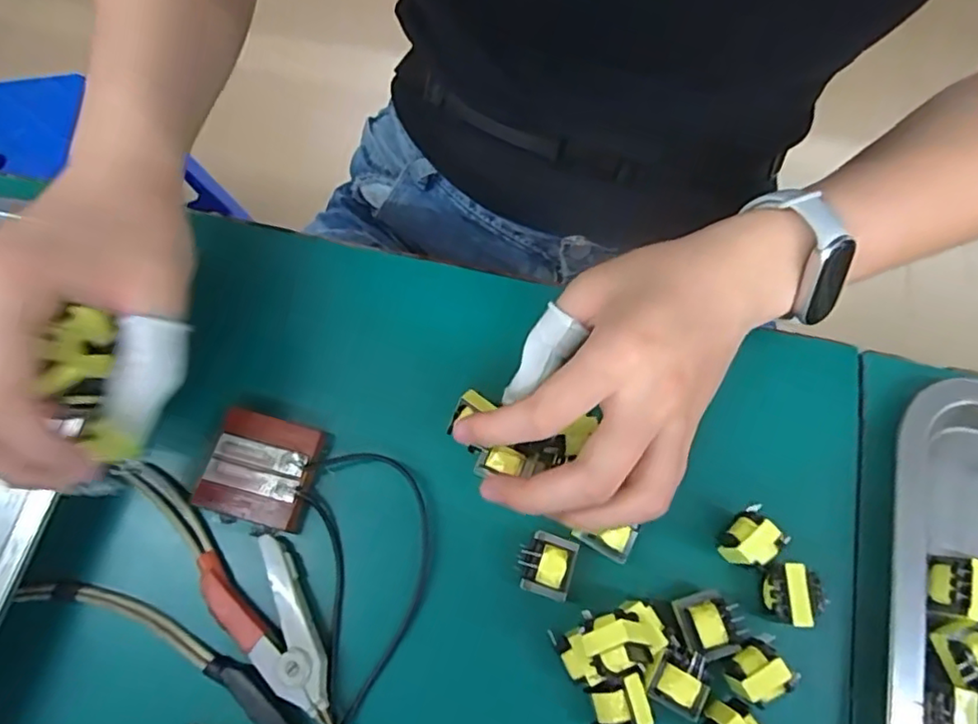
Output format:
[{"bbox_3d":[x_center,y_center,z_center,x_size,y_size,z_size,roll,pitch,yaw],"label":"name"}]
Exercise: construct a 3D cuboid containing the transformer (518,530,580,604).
[{"bbox_3d":[0.025,0.087,0.257,0.022,0.009,0.025,17,71,7],"label":"transformer"}]

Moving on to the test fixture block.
[{"bbox_3d":[-0.108,0.049,0.282,0.051,0.010,0.048,14,71,6],"label":"test fixture block"}]

